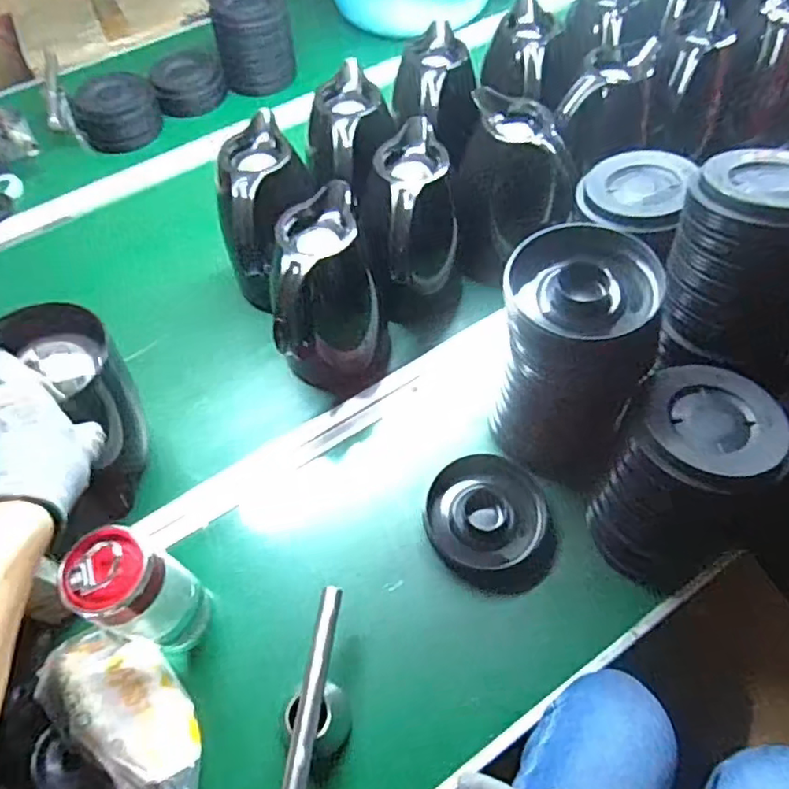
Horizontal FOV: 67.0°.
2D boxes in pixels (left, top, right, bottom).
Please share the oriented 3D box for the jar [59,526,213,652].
[{"bbox_3d":[-0.209,0.169,0.504,0.060,0.171,0.063,-2,59,3],"label":"jar"}]

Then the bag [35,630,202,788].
[{"bbox_3d":[-0.219,0.282,0.501,0.187,0.061,0.098,36,67,22],"label":"bag"}]

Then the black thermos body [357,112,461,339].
[{"bbox_3d":[0.028,-0.181,0.707,0.109,0.215,0.142,2,59,5],"label":"black thermos body"}]

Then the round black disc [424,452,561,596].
[{"bbox_3d":[0.097,0.128,0.603,0.117,0.021,0.137,-26,61,-12],"label":"round black disc"}]

